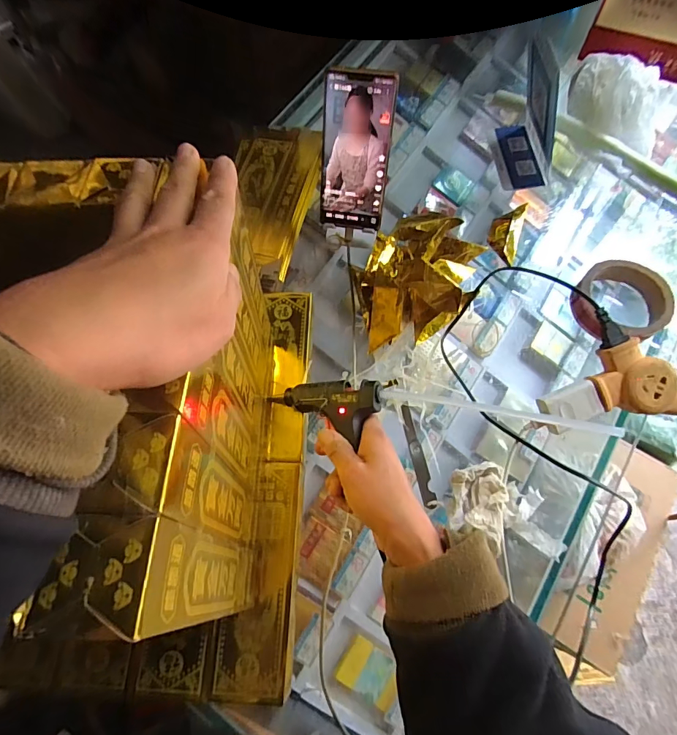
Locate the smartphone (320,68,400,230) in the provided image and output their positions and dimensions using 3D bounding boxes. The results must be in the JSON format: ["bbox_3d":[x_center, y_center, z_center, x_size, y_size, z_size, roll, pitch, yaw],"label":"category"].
[{"bbox_3d":[0.019,-0.234,0.470,0.075,0.157,0.007,10,39,6],"label":"smartphone"}]

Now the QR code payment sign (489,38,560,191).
[{"bbox_3d":[0.252,-0.319,0.556,0.060,0.124,0.114,-3,68,1],"label":"QR code payment sign"}]

